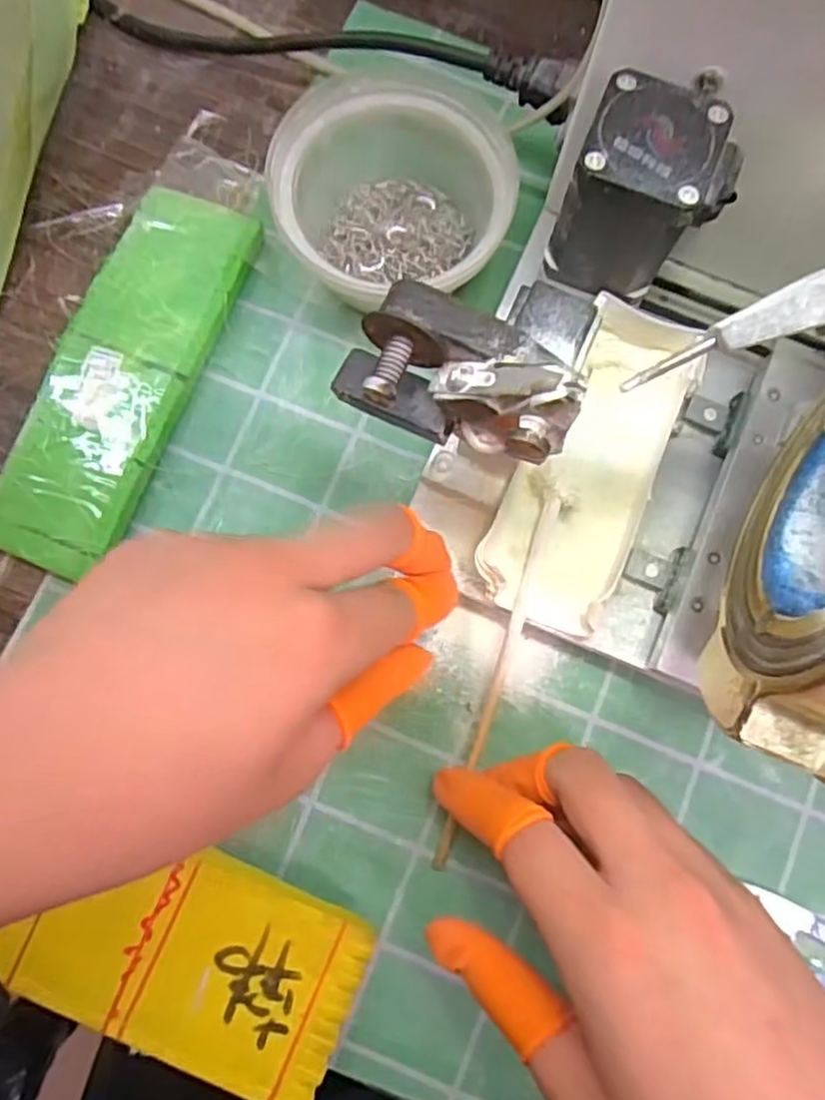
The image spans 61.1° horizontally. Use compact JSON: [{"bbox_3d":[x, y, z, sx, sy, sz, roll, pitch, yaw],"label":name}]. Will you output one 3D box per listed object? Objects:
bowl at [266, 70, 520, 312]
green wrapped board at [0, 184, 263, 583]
[{"bbox_3d":[-0.008,-0.146,0.306,0.098,0.054,0.092,0,80,-1],"label":"bowl"},{"bbox_3d":[-0.127,-0.077,0.311,0.058,0.014,0.178,21,81,3],"label":"green wrapped board"}]

